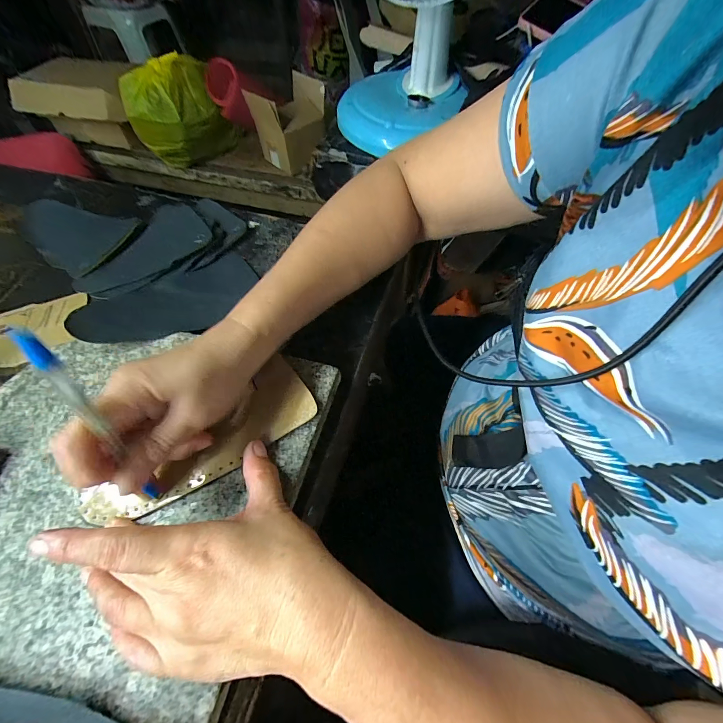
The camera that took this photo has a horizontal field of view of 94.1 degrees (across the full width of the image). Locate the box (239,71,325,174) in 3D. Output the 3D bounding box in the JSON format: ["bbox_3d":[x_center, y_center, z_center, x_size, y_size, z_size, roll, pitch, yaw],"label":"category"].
[{"bbox_3d":[-0.182,-0.625,0.892,0.200,0.186,0.090,-32,65,-15],"label":"box"}]

